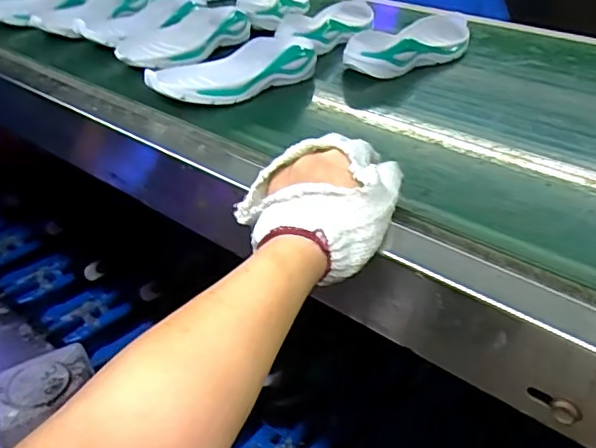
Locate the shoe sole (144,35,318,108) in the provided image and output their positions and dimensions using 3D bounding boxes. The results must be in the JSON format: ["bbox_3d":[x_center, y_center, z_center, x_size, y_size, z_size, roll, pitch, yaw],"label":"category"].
[{"bbox_3d":[-0.058,-0.186,0.664,0.100,0.034,0.246,18,38,25],"label":"shoe sole"}]

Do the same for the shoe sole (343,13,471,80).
[{"bbox_3d":[0.158,-0.243,0.762,0.081,0.052,0.234,27,43,34],"label":"shoe sole"}]

